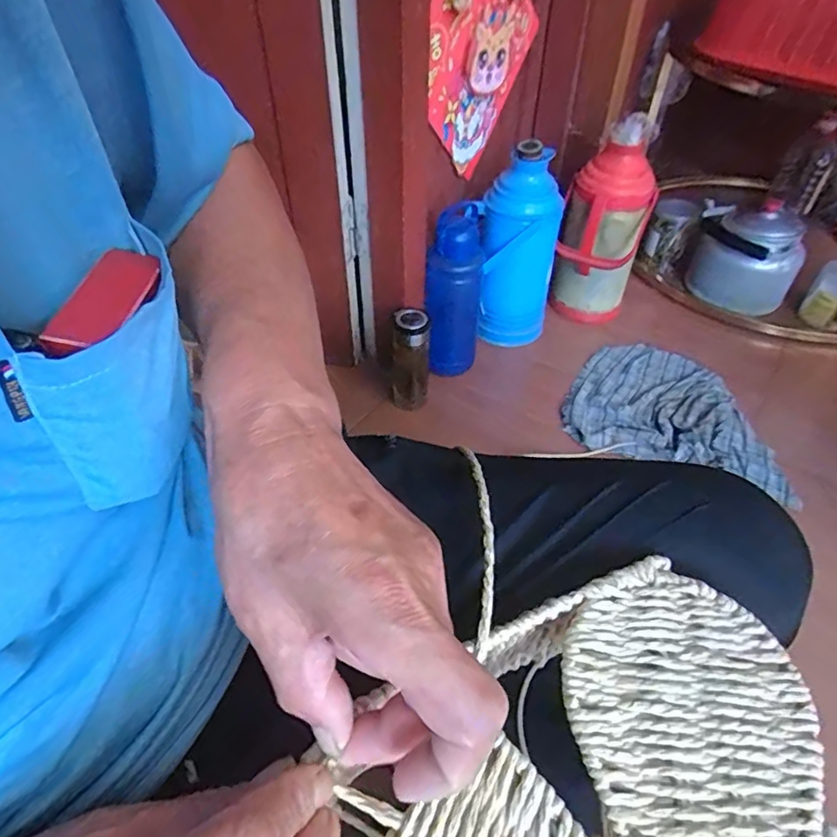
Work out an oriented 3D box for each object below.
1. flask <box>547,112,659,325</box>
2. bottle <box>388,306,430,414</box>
[{"bbox_3d":[0.362,-0.358,1.121,0.156,0.417,0.129,13,47,12],"label":"flask"},{"bbox_3d":[-0.016,-0.104,0.993,0.069,0.202,0.062,-1,46,-1],"label":"bottle"}]

